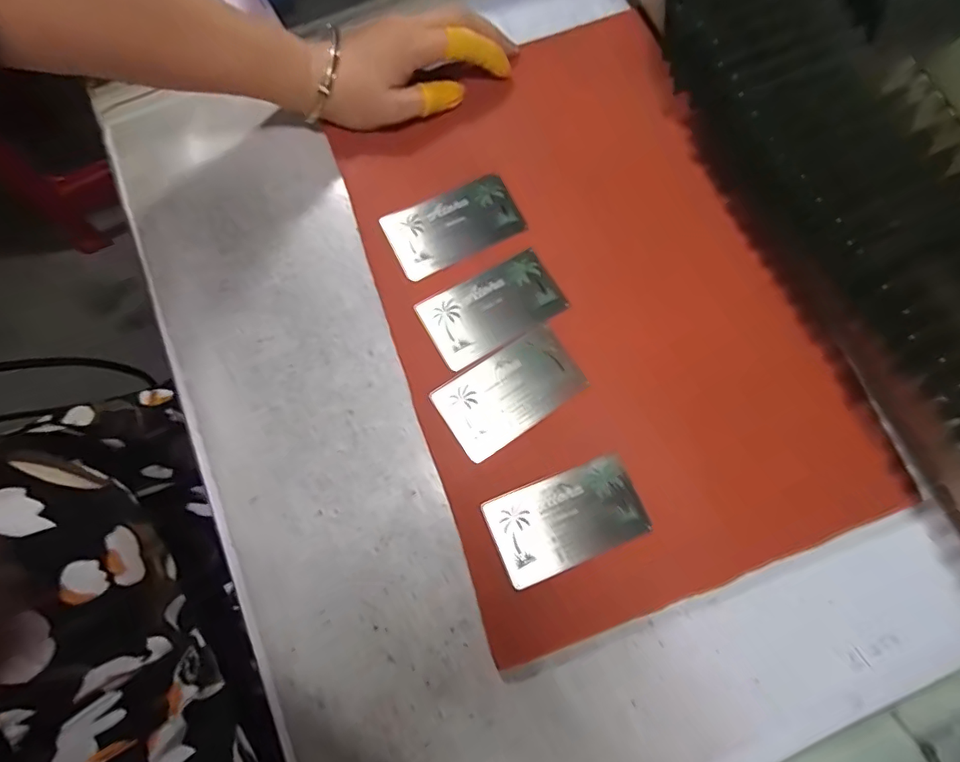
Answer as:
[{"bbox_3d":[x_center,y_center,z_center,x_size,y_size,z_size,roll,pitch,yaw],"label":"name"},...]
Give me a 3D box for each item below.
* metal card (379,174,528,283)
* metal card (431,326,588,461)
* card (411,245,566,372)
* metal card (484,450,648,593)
[{"bbox_3d":[-0.018,-0.104,0.343,0.087,0.004,0.049,-26,78,-6],"label":"metal card"},{"bbox_3d":[0.019,0.005,0.315,0.087,0.004,0.051,-33,79,-7],"label":"metal card"},{"bbox_3d":[0.008,-0.047,0.328,0.086,0.004,0.050,-30,78,-7],"label":"card"},{"bbox_3d":[0.050,0.080,0.297,0.086,0.004,0.051,-21,78,-5],"label":"metal card"}]

